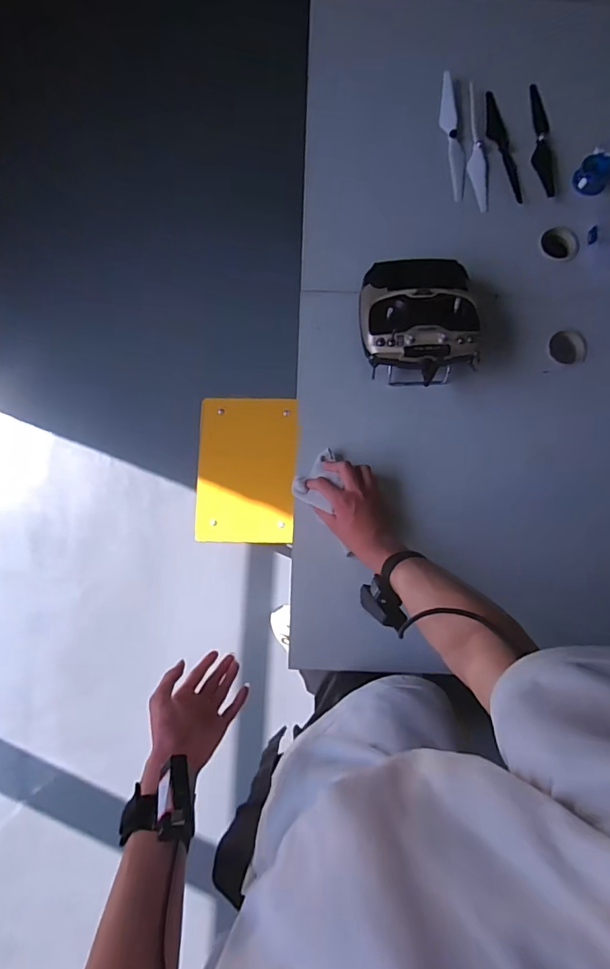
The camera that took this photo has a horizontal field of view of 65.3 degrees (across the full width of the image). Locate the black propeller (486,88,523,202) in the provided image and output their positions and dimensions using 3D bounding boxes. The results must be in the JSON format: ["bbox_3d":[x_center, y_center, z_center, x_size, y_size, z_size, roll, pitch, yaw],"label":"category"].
[{"bbox_3d":[0.337,-0.581,0.813,0.038,0.006,0.219,-11,83,-2],"label":"black propeller"}]

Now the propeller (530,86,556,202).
[{"bbox_3d":[0.406,-0.582,0.807,0.038,0.017,0.195,-1,83,-1],"label":"propeller"}]

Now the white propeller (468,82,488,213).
[{"bbox_3d":[0.297,-0.577,0.815,0.032,0.019,0.223,1,83,-1],"label":"white propeller"}]

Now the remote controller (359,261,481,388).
[{"bbox_3d":[0.174,-0.248,0.734,0.176,0.083,0.193,-2,83,-1],"label":"remote controller"}]

